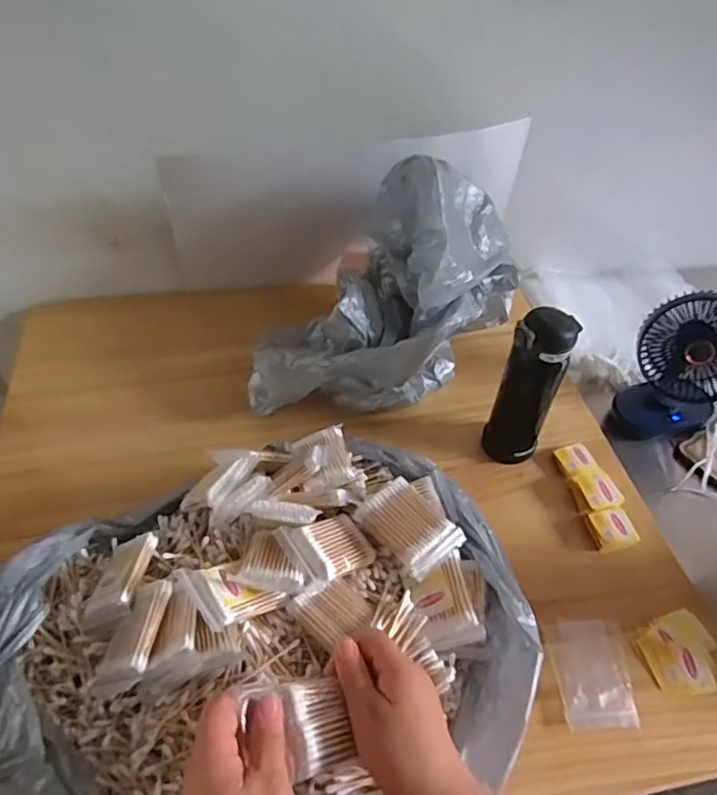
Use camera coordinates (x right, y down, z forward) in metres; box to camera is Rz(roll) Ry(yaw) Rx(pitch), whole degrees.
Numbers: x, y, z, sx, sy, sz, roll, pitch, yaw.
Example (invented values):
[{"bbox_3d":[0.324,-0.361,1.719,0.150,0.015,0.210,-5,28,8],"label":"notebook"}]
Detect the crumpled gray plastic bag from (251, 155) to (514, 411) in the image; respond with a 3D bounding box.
[{"bbox_3d":[0.040,-0.129,0.772,0.218,0.235,0.346,26,51,21],"label":"crumpled gray plastic bag"}]

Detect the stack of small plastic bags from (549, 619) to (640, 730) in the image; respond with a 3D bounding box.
[{"bbox_3d":[0.230,0.268,0.603,0.075,0.008,0.097,0,46,-3],"label":"stack of small plastic bags"}]

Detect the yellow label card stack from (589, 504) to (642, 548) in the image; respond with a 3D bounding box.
[{"bbox_3d":[0.293,0.150,0.709,0.047,0.020,0.042,-10,48,-12],"label":"yellow label card stack"}]

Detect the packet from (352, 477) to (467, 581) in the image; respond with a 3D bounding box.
[{"bbox_3d":[0.049,0.119,0.579,0.063,0.026,0.085,-30,55,-28],"label":"packet"}]

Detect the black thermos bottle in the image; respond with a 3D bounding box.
[{"bbox_3d":[0.196,-0.004,0.723,0.064,0.223,0.061,19,48,15],"label":"black thermos bottle"}]

